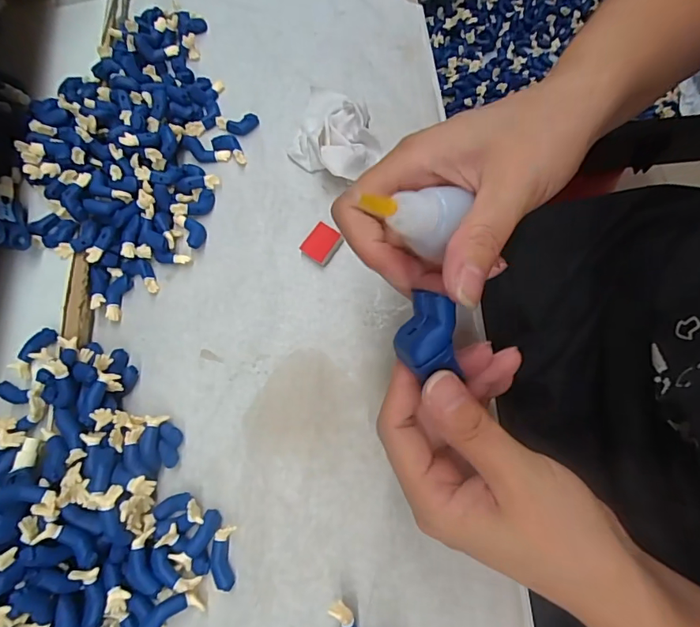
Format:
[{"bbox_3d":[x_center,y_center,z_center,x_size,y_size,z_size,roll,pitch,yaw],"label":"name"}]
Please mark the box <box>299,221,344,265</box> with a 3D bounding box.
[{"bbox_3d":[-0.016,-0.042,0.281,0.018,0.006,0.023,30,77,14],"label":"box"}]

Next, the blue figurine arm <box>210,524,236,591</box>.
[{"bbox_3d":[-0.063,0.121,0.232,0.012,0.007,0.028,-4,72,4],"label":"blue figurine arm"}]

